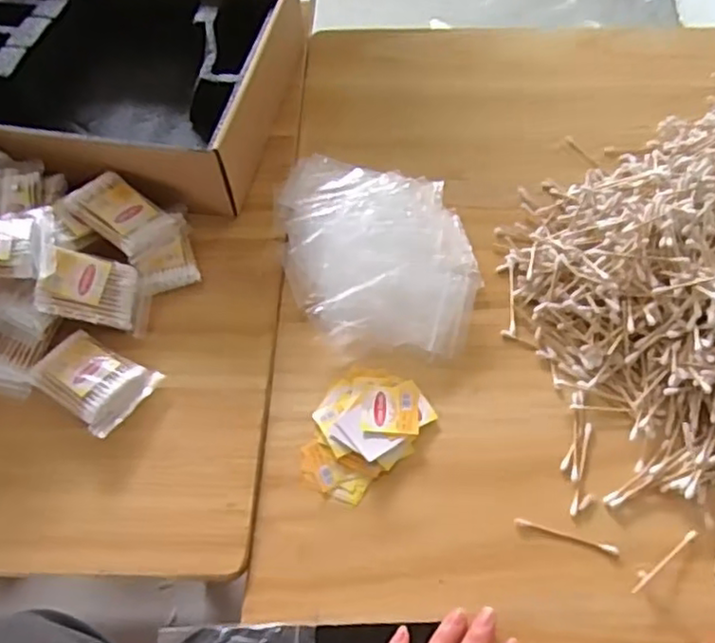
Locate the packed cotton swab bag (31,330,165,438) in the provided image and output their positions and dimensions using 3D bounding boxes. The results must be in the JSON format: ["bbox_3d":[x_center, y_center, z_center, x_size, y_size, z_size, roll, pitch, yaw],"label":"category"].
[{"bbox_3d":[-0.208,0.046,0.515,0.090,0.017,0.060,27,63,17],"label":"packed cotton swab bag"}]

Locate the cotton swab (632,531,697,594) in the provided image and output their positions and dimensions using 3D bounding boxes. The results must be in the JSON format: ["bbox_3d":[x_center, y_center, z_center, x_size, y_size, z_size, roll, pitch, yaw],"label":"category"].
[{"bbox_3d":[0.205,0.159,0.439,0.064,0.005,0.005,-34,64,-17],"label":"cotton swab"}]

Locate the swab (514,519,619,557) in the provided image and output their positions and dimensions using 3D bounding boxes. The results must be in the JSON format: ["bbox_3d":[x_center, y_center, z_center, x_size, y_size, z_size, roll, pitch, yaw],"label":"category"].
[{"bbox_3d":[0.142,0.146,0.450,0.069,0.004,0.006,16,61,11],"label":"swab"}]

